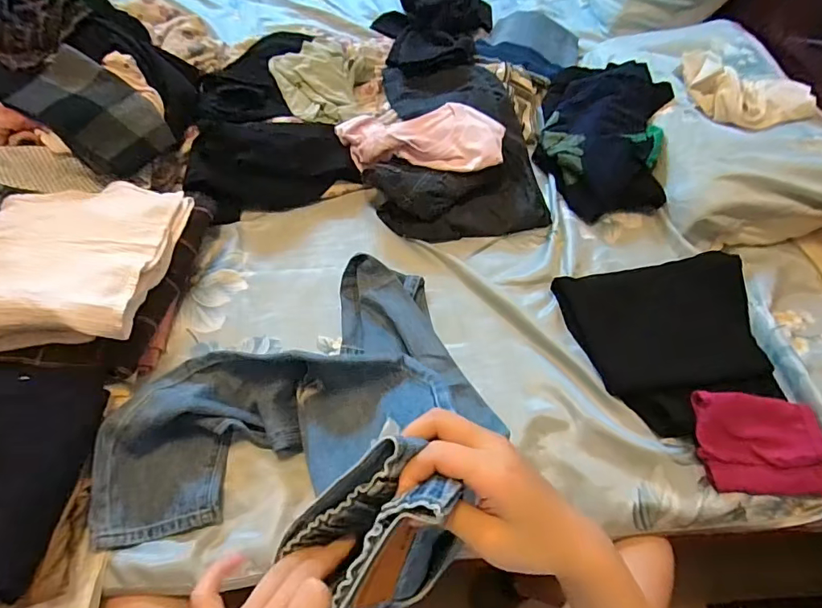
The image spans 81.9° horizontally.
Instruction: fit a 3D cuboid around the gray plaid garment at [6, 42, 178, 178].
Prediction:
[{"bbox_3d":[-0.523,-0.315,0.792,0.200,0.024,0.150,42,64,-16],"label":"gray plaid garment"}]

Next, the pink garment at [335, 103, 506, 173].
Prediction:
[{"bbox_3d":[0.018,-0.309,0.894,0.300,0.063,0.140,6,57,0],"label":"pink garment"}]

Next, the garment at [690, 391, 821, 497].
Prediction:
[{"bbox_3d":[0.467,0.187,0.628,0.164,0.047,0.117,8,57,1],"label":"garment"}]

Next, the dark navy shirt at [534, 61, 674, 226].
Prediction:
[{"bbox_3d":[0.384,-0.355,0.957,0.225,0.131,0.359,11,57,3],"label":"dark navy shirt"}]

